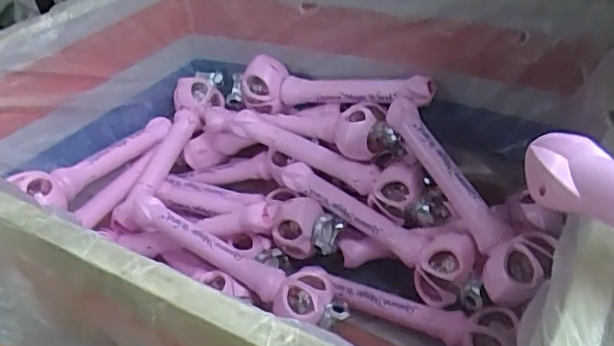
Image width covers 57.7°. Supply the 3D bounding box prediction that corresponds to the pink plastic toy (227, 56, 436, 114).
[{"bbox_3d":[0.038,-0.140,0.929,0.335,0.078,0.064,4,39,14],"label":"pink plastic toy"}]

